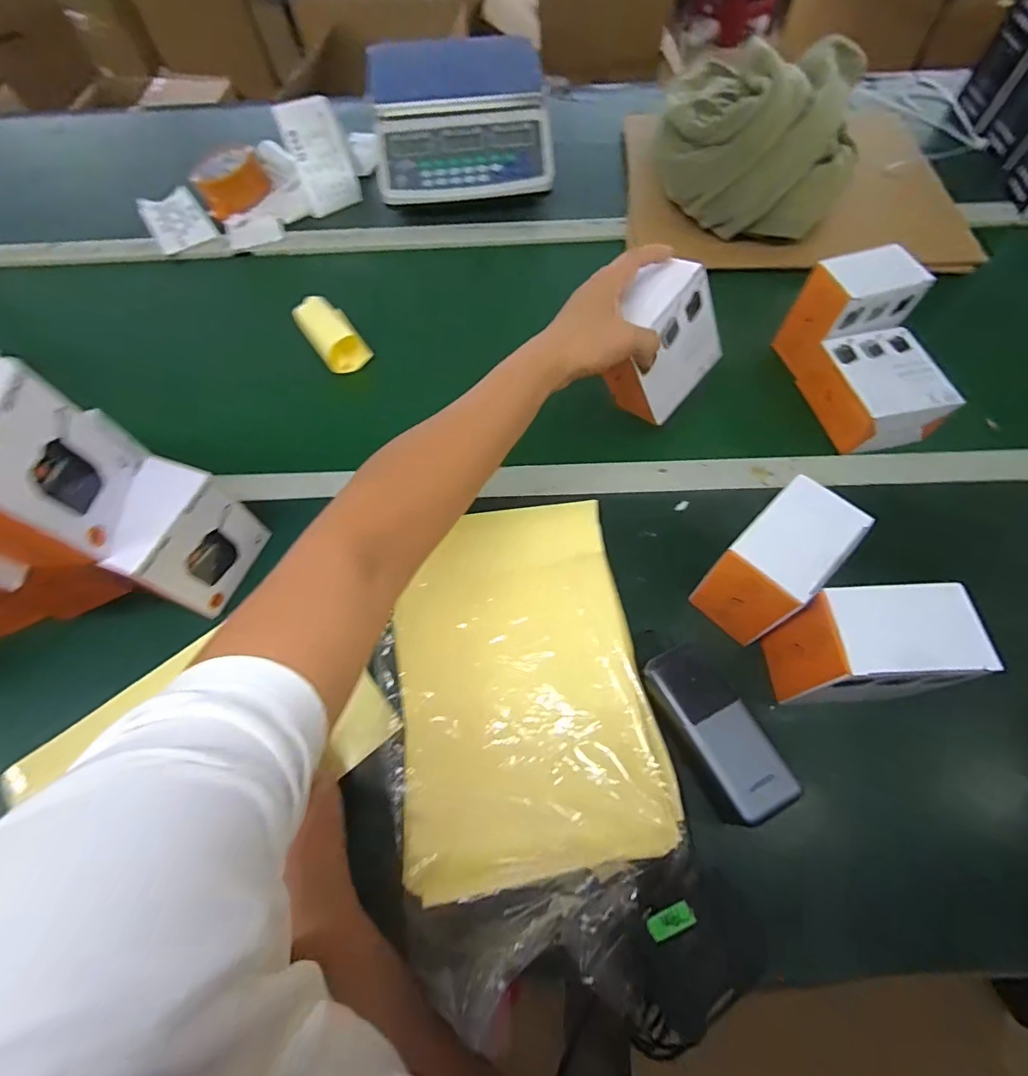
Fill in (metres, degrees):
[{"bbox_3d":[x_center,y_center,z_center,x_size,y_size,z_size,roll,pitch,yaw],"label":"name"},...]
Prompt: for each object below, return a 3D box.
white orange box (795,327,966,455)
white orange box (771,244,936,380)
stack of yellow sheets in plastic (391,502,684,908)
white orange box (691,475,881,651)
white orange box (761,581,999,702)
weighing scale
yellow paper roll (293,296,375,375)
[{"bbox_3d":[0.394,-0.158,0.540,0.118,0.058,0.121,-11,63,-2],"label":"white orange box"},{"bbox_3d":[0.377,-0.258,0.555,0.111,0.104,0.071,-14,63,-3],"label":"white orange box"},{"bbox_3d":[0.004,0.116,0.433,0.207,0.023,0.304,-11,63,-1],"label":"stack of yellow sheets in plastic"},{"bbox_3d":[0.221,0.022,0.420,0.102,0.114,0.069,-40,67,-16],"label":"white orange box"},{"bbox_3d":[0.273,0.088,0.384,0.102,0.107,0.063,-5,63,2],"label":"white orange box"},{"bbox_3d":[-0.082,-0.628,0.734,0.251,0.108,0.251,-7,63,0],"label":"weighing scale"},{"bbox_3d":[-0.235,-0.262,0.630,0.060,0.050,0.098,-33,65,-13],"label":"yellow paper roll"}]

